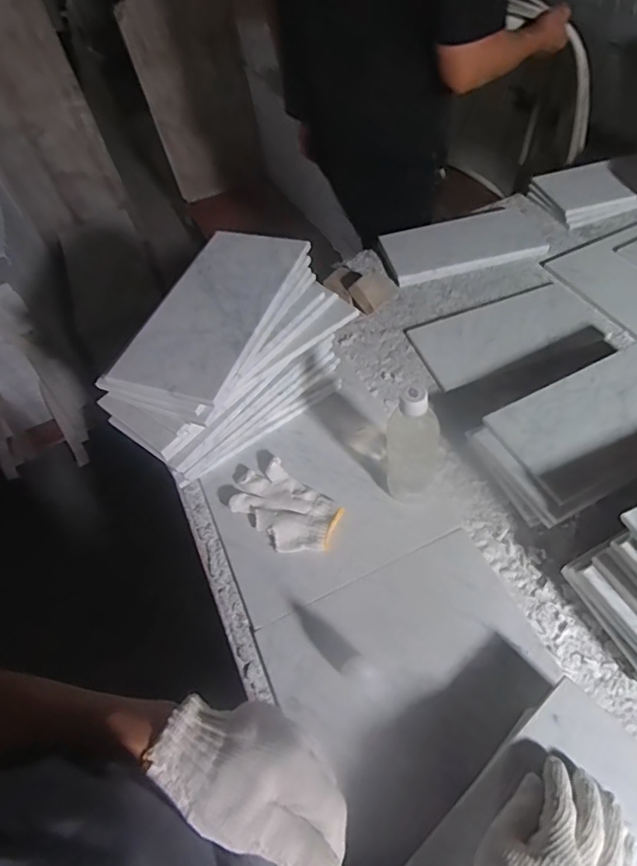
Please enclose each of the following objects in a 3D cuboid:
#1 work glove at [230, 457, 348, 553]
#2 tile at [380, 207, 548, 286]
[{"bbox_3d":[-0.047,0.104,0.689,0.160,0.017,0.096,37,66,26],"label":"work glove"},{"bbox_3d":[0.288,-0.391,1.014,0.311,0.015,0.176,-12,55,-3],"label":"tile"}]

